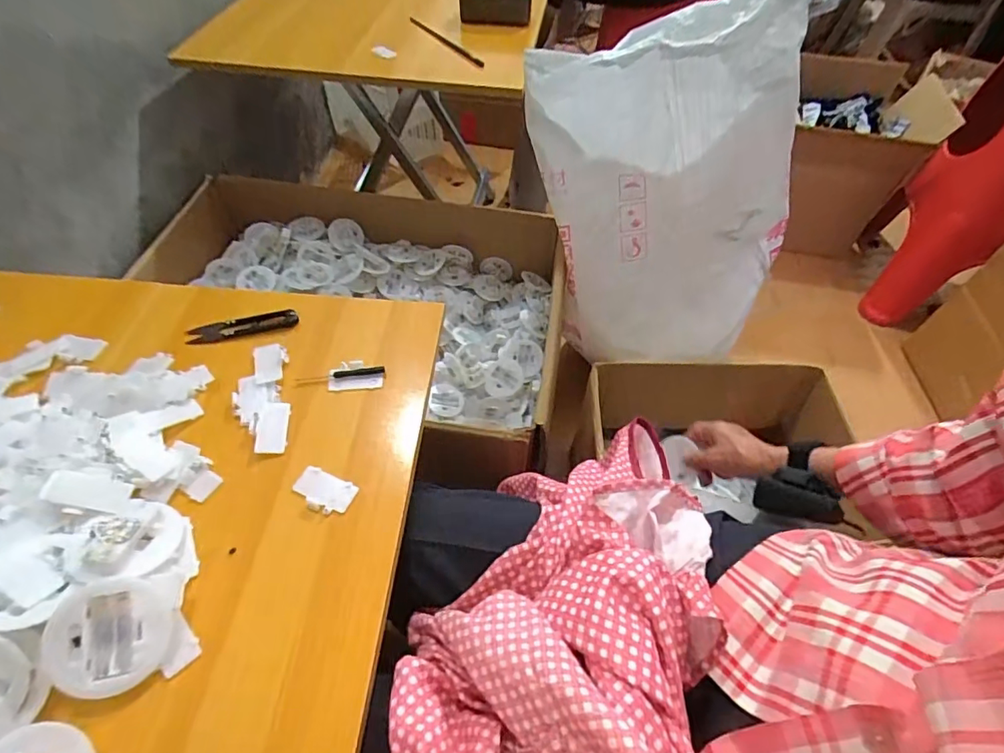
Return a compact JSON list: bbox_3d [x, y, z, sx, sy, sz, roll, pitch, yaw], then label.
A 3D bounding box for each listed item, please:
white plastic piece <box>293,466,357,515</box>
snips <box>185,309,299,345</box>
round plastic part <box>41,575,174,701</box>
[{"bbox_3d":[-0.139,0.090,0.400,0.049,0.004,0.028,20,56,14],"label":"white plastic piece"},{"bbox_3d":[-0.249,-0.048,0.493,0.100,0.005,0.024,-9,54,-8],"label":"snips"},{"bbox_3d":[-0.245,0.162,0.320,0.065,0.015,0.065,25,68,-9],"label":"round plastic part"}]

